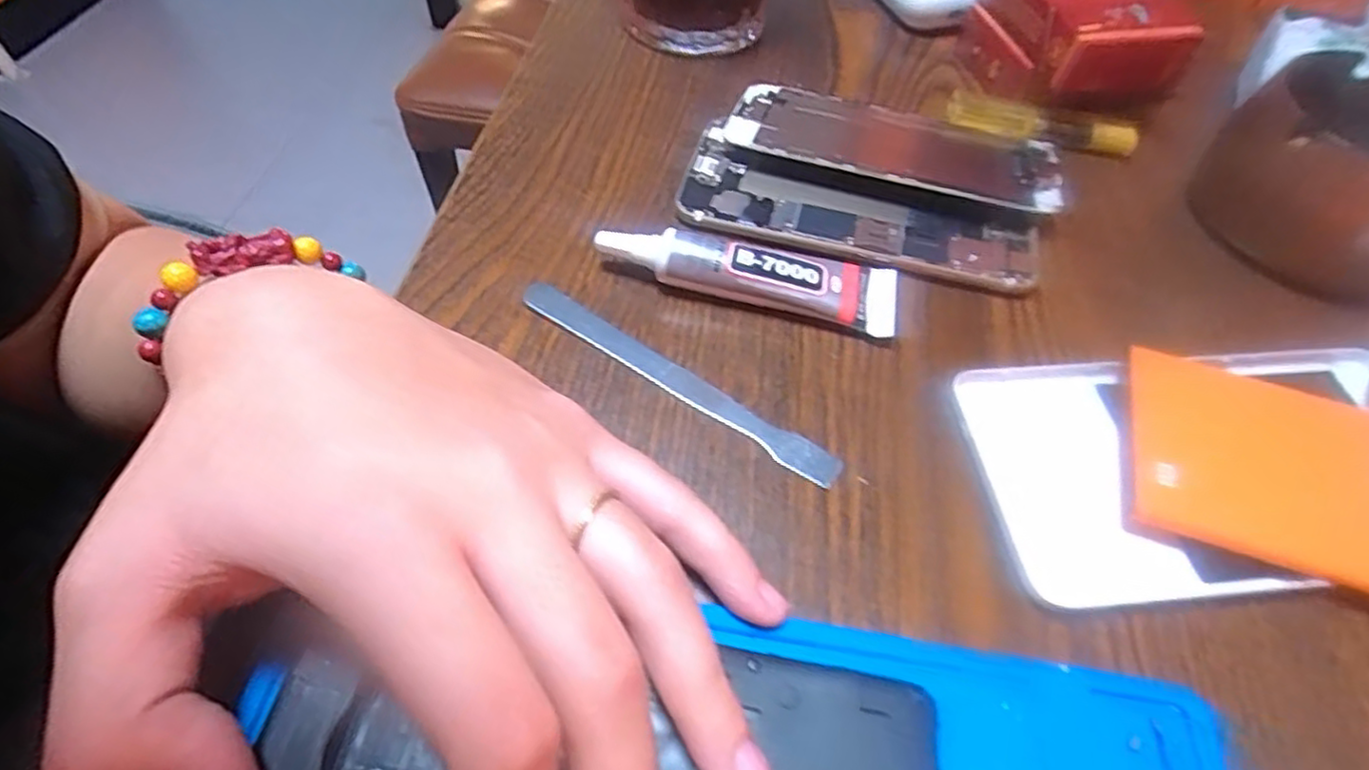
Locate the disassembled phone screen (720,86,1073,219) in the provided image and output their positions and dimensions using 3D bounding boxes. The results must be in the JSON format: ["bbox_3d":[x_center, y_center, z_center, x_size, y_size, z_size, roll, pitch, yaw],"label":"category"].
[{"bbox_3d":[0.087,-0.103,0.286,0.136,0.009,0.060,13,56,6],"label":"disassembled phone screen"}]

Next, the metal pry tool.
[{"bbox_3d":[-0.005,-0.003,0.219,0.120,0.004,0.011,31,59,17],"label":"metal pry tool"}]

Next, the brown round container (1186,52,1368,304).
[{"bbox_3d":[0.259,-0.090,0.263,0.081,0.051,0.100,37,62,21],"label":"brown round container"}]

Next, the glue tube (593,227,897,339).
[{"bbox_3d":[0.023,-0.041,0.238,0.103,0.017,0.025,14,56,7],"label":"glue tube"}]

